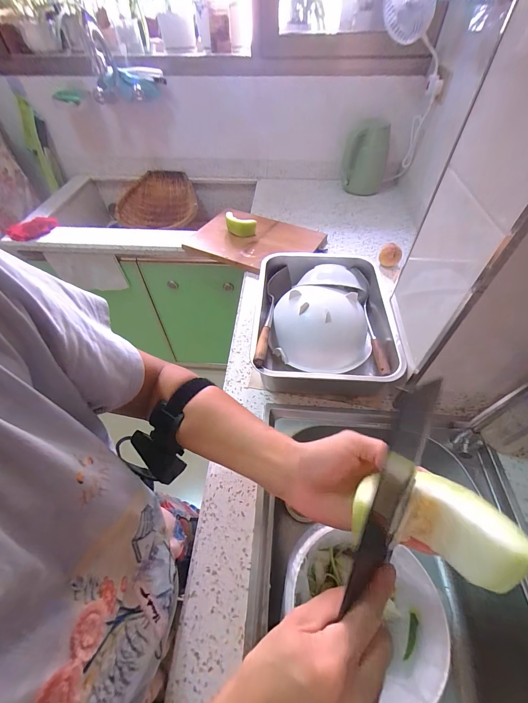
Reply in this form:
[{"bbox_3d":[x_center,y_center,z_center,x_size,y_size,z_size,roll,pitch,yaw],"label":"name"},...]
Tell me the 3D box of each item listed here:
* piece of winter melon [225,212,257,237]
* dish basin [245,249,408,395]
[{"bbox_3d":[-0.075,-0.402,0.954,0.104,0.058,0.043,17,54,14],"label":"piece of winter melon"},{"bbox_3d":[0.127,-0.085,0.687,0.311,0.128,0.397,2,51,5],"label":"dish basin"}]

